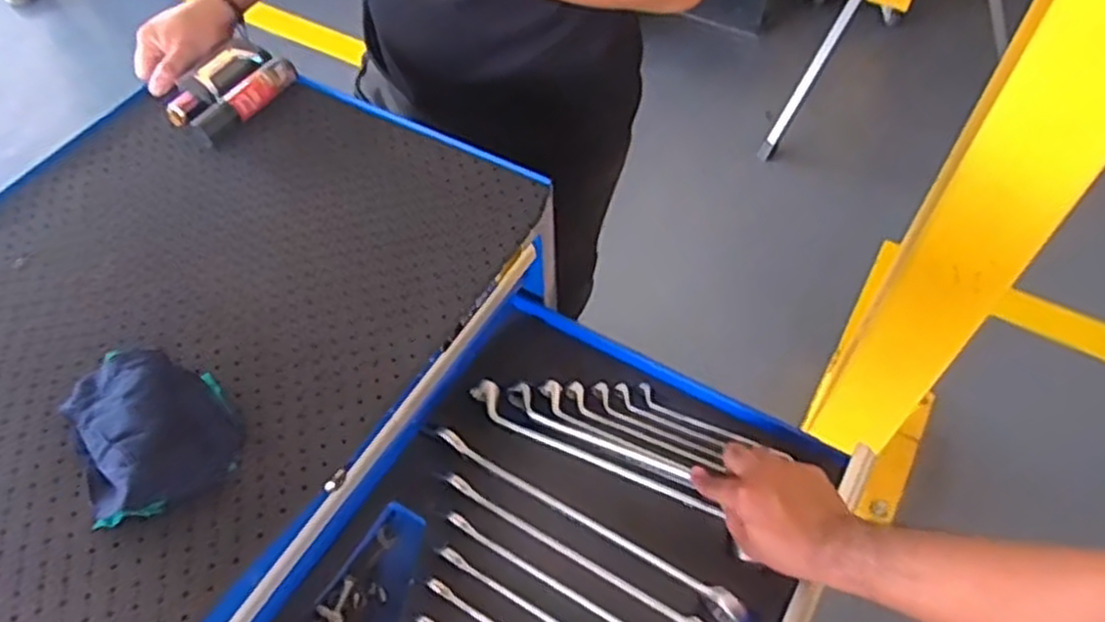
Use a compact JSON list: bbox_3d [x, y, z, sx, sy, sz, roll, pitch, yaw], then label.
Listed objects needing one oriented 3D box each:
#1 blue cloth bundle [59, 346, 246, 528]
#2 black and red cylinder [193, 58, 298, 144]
[{"bbox_3d":[-0.305,0.081,0.583,0.105,0.055,0.148,-30,60,-17],"label":"blue cloth bundle"},{"bbox_3d":[-0.317,-0.220,0.805,0.025,0.030,0.125,29,62,20],"label":"black and red cylinder"}]

